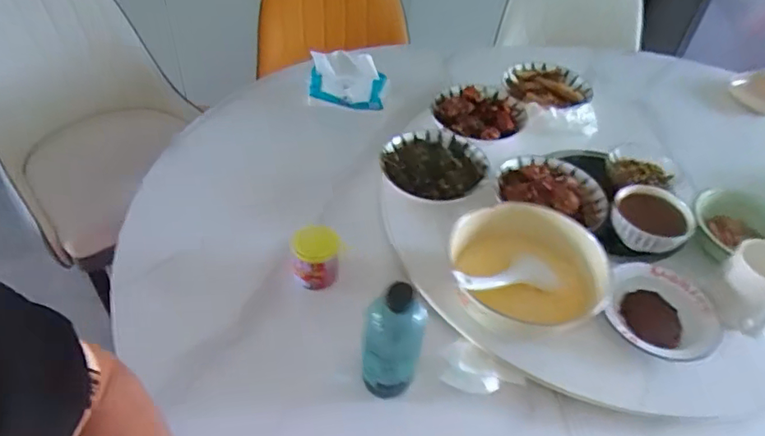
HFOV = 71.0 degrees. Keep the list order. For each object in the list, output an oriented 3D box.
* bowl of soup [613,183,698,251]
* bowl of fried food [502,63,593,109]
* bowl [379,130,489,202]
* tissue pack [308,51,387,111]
[{"bbox_3d":[0.403,0.001,0.807,0.110,0.042,0.108,3,45,-3],"label":"bowl of soup"},{"bbox_3d":[0.335,-0.267,1.085,0.164,0.039,0.156,3,45,-3],"label":"bowl of fried food"},{"bbox_3d":[0.087,-0.090,0.892,0.167,0.046,0.160,3,45,-3],"label":"bowl"},{"bbox_3d":[-0.074,-0.265,1.064,0.156,0.107,0.074,11,45,5],"label":"tissue pack"}]

